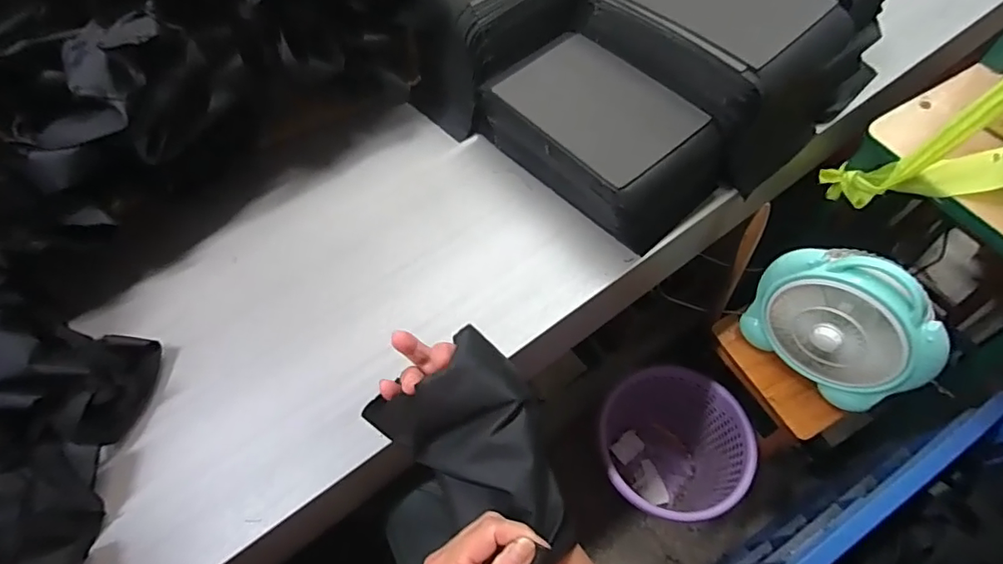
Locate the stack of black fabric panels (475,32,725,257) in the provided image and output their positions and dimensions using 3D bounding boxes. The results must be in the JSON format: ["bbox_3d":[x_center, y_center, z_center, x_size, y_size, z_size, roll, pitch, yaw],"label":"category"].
[{"bbox_3d":[0.127,-0.185,0.664,0.177,0.106,0.276,-37,64,-16],"label":"stack of black fabric panels"}]

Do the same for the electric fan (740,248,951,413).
[{"bbox_3d":[0.494,0.059,0.766,0.076,0.248,0.239,-32,62,-28],"label":"electric fan"}]

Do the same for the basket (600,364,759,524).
[{"bbox_3d":[0.330,0.341,1.093,0.274,0.287,0.302,-9,60,-1],"label":"basket"}]

